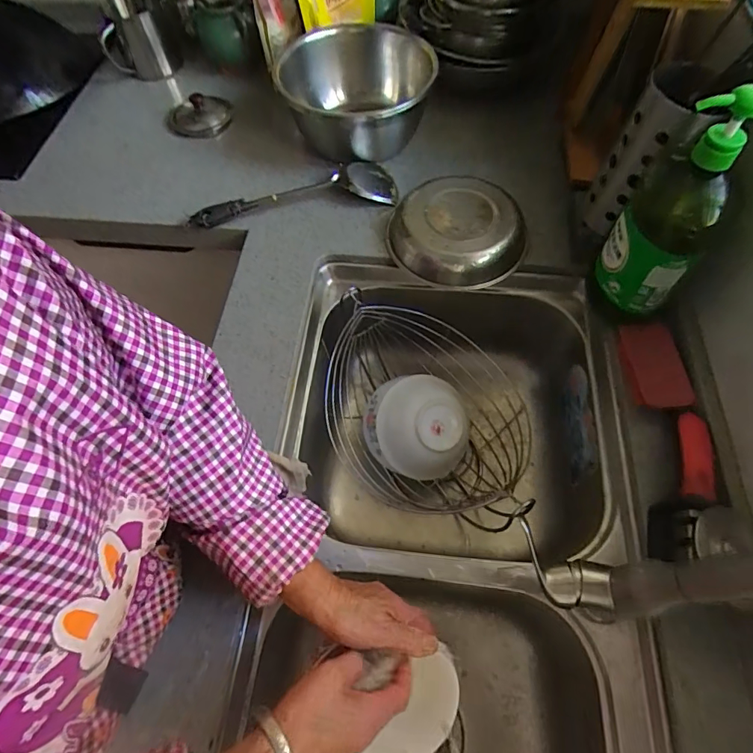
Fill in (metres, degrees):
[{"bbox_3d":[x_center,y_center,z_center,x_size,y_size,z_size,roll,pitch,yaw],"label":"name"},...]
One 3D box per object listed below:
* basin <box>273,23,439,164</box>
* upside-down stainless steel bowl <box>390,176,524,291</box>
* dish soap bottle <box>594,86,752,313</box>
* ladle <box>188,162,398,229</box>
[{"bbox_3d":[-0.030,-0.466,0.755,0.239,0.094,0.256,-1,62,2],"label":"basin"},{"bbox_3d":[0.115,-0.214,0.665,0.187,0.049,0.184,-1,62,2],"label":"upside-down stainless steel bowl"},{"bbox_3d":[0.315,-0.178,0.484,0.094,0.223,0.094,37,69,19],"label":"dish soap bottle"},{"bbox_3d":[-0.127,-0.285,0.711,0.312,0.030,0.080,-10,62,-3],"label":"ladle"}]

